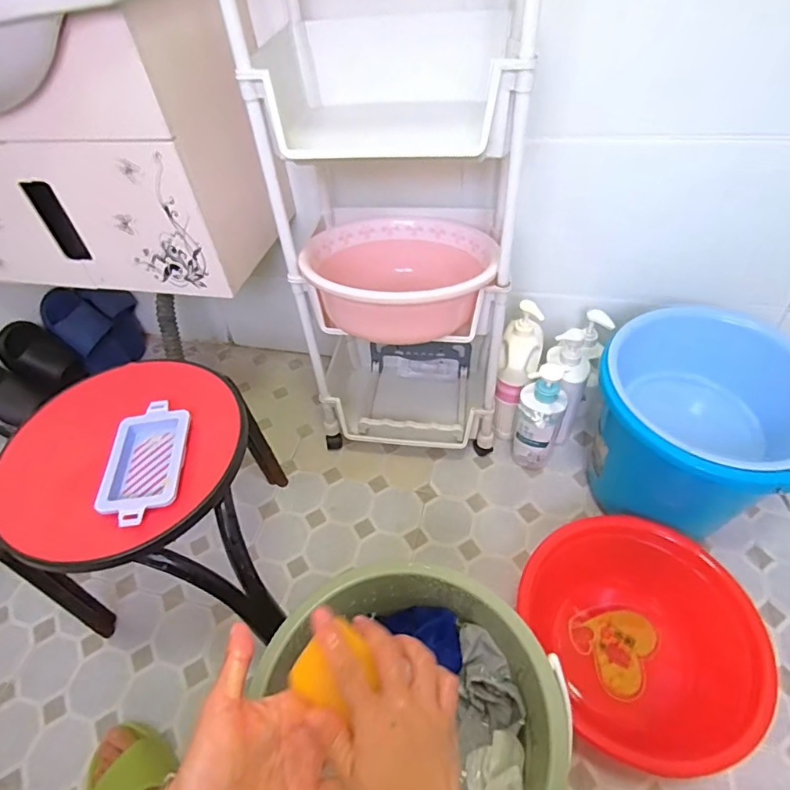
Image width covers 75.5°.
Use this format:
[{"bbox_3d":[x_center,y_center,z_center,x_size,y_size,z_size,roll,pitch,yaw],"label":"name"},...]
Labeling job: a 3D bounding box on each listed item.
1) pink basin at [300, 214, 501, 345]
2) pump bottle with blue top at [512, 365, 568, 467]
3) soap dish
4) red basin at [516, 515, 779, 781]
[{"bbox_3d":[0.011,-0.211,0.871,0.296,0.112,0.274,-2,48,5],"label":"pink basin"},{"bbox_3d":[0.267,0.054,0.954,0.078,0.257,0.072,-3,48,4],"label":"pump bottle with blue top"},{"bbox_3d":[-0.275,0.077,0.576,0.087,0.034,0.158,-8,47,-1],"label":"soap dish"},{"bbox_3d":[0.365,0.366,0.774,0.281,0.151,0.335,-19,50,-12],"label":"red basin"}]

